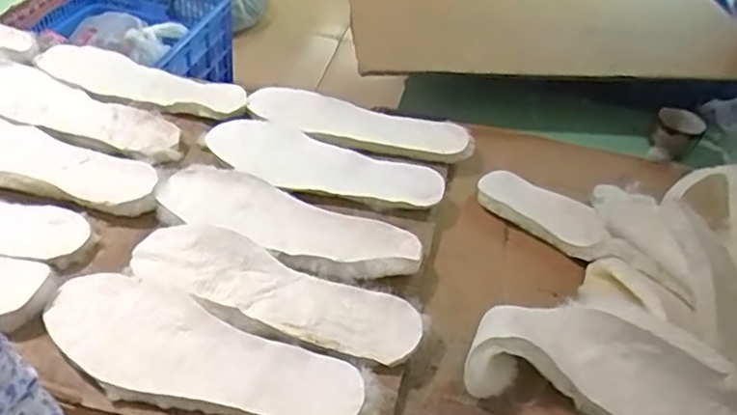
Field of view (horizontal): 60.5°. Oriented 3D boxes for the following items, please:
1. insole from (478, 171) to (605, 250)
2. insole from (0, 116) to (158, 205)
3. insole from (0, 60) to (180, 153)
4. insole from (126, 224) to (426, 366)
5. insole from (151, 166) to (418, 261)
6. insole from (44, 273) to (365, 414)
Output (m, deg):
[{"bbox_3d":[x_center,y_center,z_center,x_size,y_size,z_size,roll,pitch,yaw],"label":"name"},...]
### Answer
[{"bbox_3d":[0.190,0.002,0.700,0.145,0.023,0.063,35,49,26],"label":"insole"},{"bbox_3d":[-0.355,-0.054,0.670,0.280,0.017,0.071,20,44,13],"label":"insole"},{"bbox_3d":[-0.351,-0.114,0.736,0.269,0.010,0.085,24,48,16],"label":"insole"},{"bbox_3d":[-0.088,0.072,0.564,0.270,0.012,0.074,18,43,14],"label":"insole"},{"bbox_3d":[-0.084,0.013,0.632,0.271,0.018,0.085,17,42,15],"label":"insole"},{"bbox_3d":[-0.140,0.117,0.501,0.265,0.009,0.092,18,43,16],"label":"insole"}]

